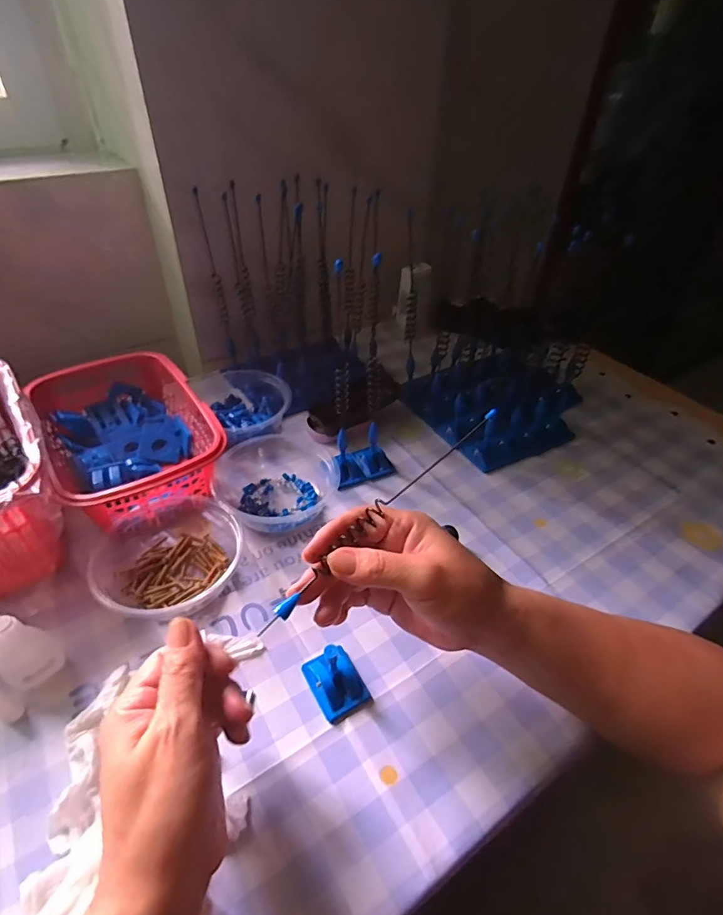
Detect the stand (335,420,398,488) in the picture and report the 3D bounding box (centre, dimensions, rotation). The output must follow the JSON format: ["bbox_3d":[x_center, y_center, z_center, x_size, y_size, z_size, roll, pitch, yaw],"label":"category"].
[{"bbox_3d":[-0.001,-0.005,0.507,0.069,0.045,0.042,-19,47,-22],"label":"stand"}]

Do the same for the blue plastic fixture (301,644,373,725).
[{"bbox_3d":[-0.018,0.156,0.344,0.035,0.027,0.048,-21,48,-23],"label":"blue plastic fixture"}]

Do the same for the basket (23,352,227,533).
[{"bbox_3d":[-0.231,-0.019,0.485,0.140,0.071,0.196,-23,49,-25],"label":"basket"}]

